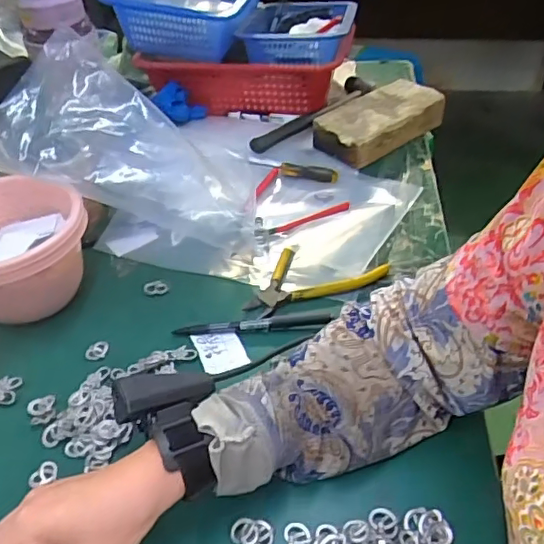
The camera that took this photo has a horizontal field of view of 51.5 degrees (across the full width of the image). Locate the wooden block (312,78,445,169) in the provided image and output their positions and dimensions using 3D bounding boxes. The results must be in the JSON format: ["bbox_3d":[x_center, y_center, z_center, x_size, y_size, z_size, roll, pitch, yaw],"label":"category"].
[{"bbox_3d":[0.154,-0.217,0.801,0.184,0.044,0.093,-31,48,-27],"label":"wooden block"}]

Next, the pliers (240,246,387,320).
[{"bbox_3d":[0.040,0.002,0.581,0.149,0.014,0.072,-17,43,-14],"label":"pliers"}]

